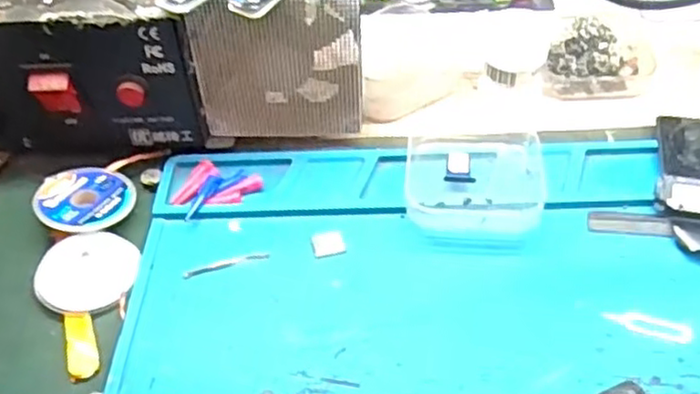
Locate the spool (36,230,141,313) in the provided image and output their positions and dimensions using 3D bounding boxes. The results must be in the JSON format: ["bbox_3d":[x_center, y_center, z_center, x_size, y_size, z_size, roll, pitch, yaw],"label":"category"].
[{"bbox_3d":[-0.117,0.033,0.306,0.043,0.009,0.037,-15,49,-9],"label":"spool"}]

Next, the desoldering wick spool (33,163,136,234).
[{"bbox_3d":[-0.128,0.001,0.333,0.043,0.013,0.046,-2,48,3],"label":"desoldering wick spool"}]

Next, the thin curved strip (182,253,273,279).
[{"bbox_3d":[-0.055,0.029,0.308,0.038,0.004,0.005,-14,48,-8],"label":"thin curved strip"}]

